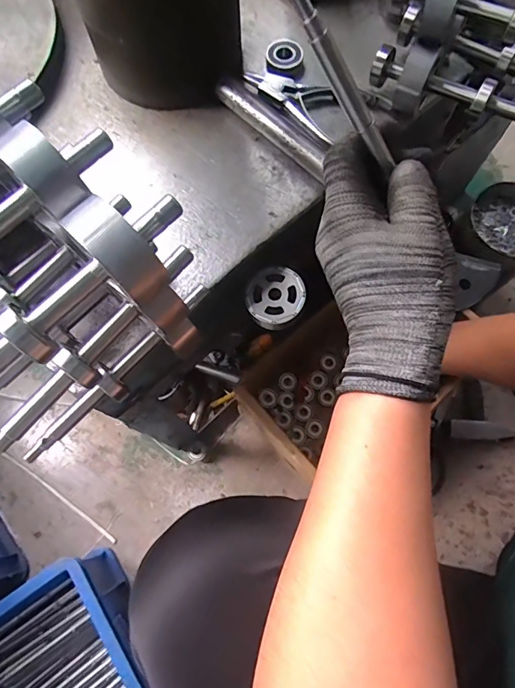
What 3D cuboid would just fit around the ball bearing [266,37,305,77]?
[{"bbox_3d":[0.025,-0.264,0.408,0.033,0.011,0.036,6,72,3],"label":"ball bearing"}]

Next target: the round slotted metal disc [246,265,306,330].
[{"bbox_3d":[0.015,-0.041,0.384,0.049,0.009,0.054,27,74,10],"label":"round slotted metal disc"}]

